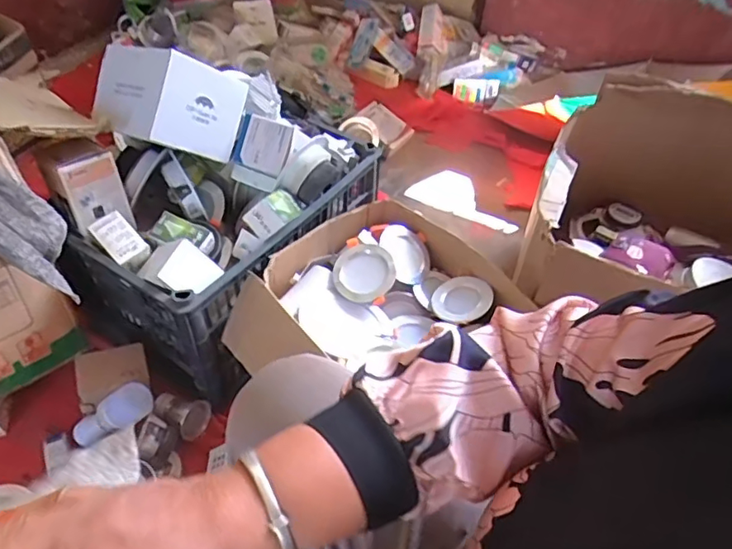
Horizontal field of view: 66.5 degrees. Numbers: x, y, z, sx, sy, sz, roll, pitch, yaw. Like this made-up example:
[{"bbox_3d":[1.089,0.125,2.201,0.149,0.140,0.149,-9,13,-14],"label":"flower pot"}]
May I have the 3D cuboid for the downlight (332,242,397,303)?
[{"bbox_3d":[-0.003,0.000,0.868,0.094,0.032,0.094,1,67,-3],"label":"downlight"}]

